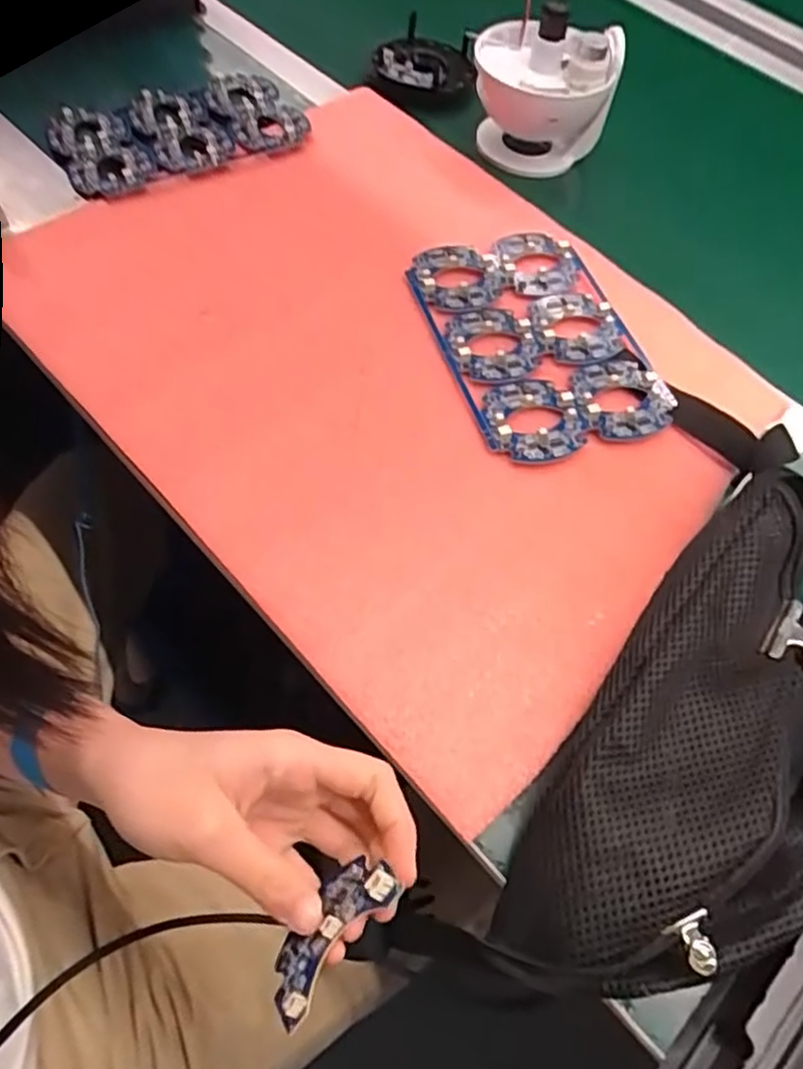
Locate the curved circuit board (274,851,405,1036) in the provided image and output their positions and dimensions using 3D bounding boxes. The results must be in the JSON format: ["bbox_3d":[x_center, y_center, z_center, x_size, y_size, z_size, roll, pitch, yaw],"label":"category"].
[{"bbox_3d":[-0.028,0.153,0.259,0.061,0.007,0.028,-50,35,-11],"label":"curved circuit board"}]

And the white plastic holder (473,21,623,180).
[{"bbox_3d":[0.121,-0.386,0.589,0.121,0.088,0.098,17,62,5],"label":"white plastic holder"}]

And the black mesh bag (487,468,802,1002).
[{"bbox_3d":[0.160,0.101,0.325,0.125,0.067,0.277,33,63,14],"label":"black mesh bag"}]

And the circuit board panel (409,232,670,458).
[{"bbox_3d":[0.097,-0.144,0.484,0.139,0.007,0.200,-15,63,-13],"label":"circuit board panel"}]

